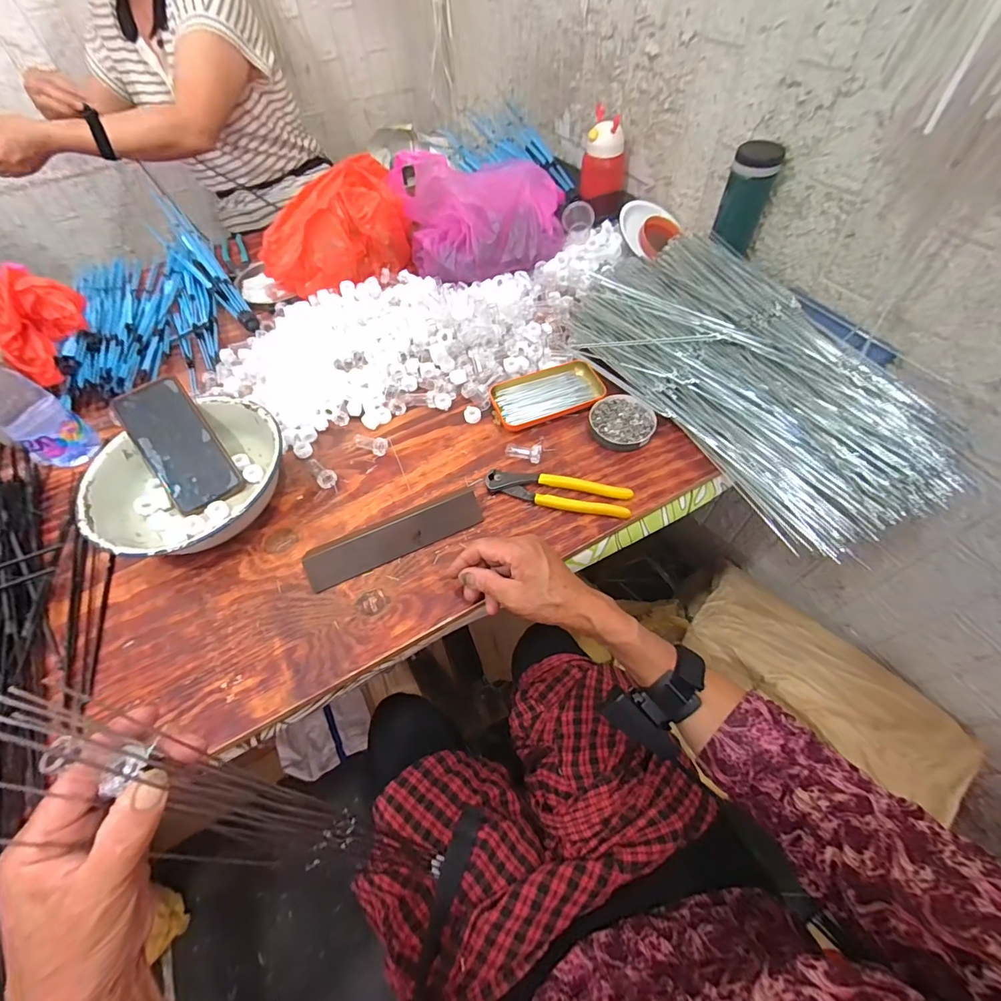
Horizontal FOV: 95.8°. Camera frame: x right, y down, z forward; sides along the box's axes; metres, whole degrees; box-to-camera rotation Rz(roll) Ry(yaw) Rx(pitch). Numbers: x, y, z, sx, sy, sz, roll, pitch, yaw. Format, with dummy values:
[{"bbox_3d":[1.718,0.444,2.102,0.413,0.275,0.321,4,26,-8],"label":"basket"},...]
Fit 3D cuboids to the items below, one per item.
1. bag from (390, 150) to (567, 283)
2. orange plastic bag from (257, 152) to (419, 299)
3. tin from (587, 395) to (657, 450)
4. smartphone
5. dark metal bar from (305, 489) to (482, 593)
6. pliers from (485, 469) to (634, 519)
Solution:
[{"bbox_3d":[-0.030,-0.470,0.728,0.259,0.118,0.198,-11,57,-3],"label":"bag"},{"bbox_3d":[-0.270,-0.439,0.727,0.240,0.118,0.174,-15,57,-6],"label":"orange plastic bag"},{"bbox_3d":[0.155,-0.101,0.577,0.080,0.014,0.081,-2,57,3],"label":"tin"},{"bbox_3d":[-0.383,-0.065,0.538,0.077,0.014,0.159,-33,93,-17],"label":"smartphone"},{"bbox_3d":[-0.117,0.037,0.499,0.194,0.033,0.043,-23,58,-11],"label":"dark metal bar"},{"bbox_3d":[0.067,-0.011,0.525,0.165,0.016,0.038,11,58,11],"label":"pliers"}]

